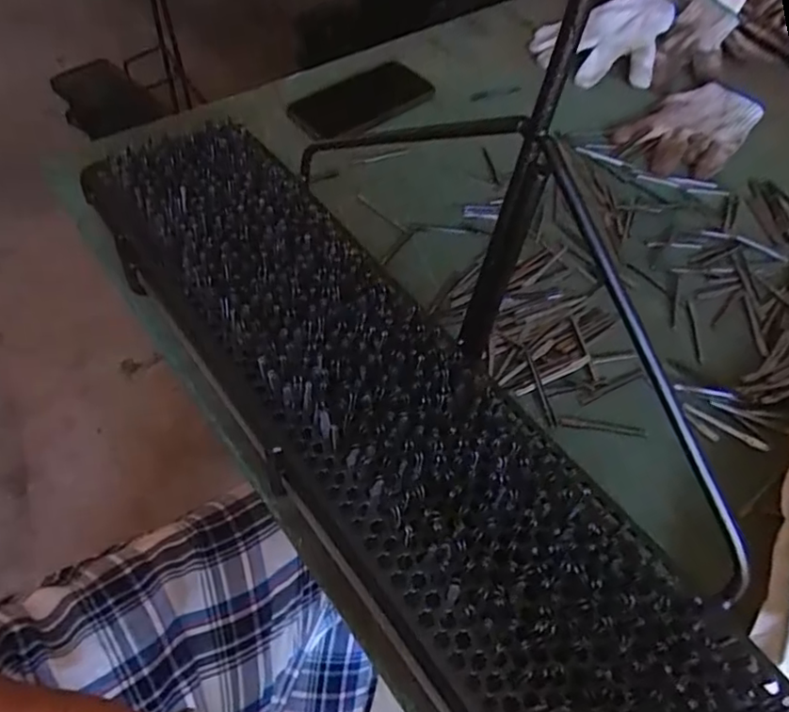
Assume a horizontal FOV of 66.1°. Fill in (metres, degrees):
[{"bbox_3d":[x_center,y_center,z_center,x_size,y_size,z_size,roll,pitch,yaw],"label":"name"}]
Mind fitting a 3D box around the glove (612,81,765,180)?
[{"bbox_3d":[0.335,-0.256,0.680,0.178,0.018,0.108,-36,64,-24],"label":"glove"}]

